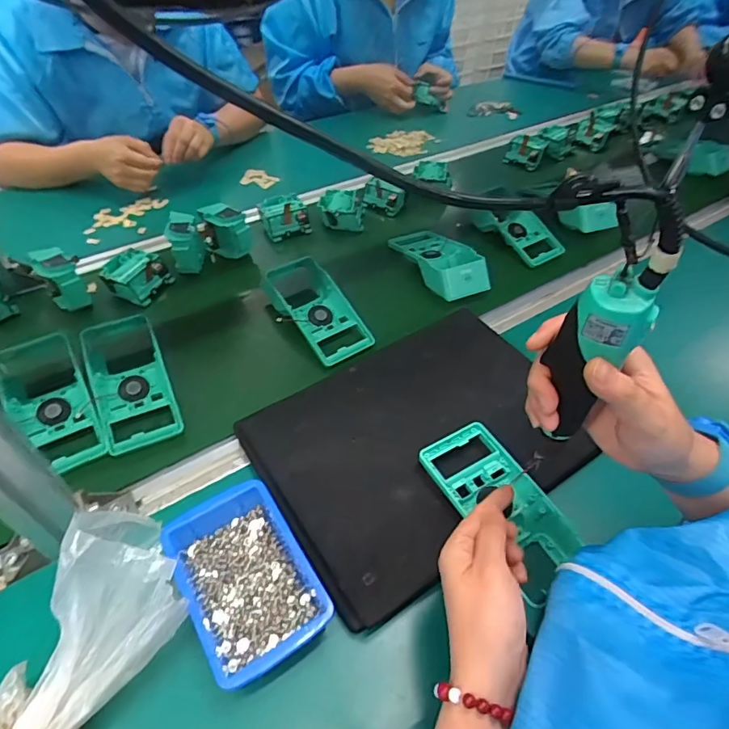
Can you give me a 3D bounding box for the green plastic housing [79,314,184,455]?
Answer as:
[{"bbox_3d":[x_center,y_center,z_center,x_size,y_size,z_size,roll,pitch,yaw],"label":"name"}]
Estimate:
[{"bbox_3d":[-0.284,0.013,0.580,0.085,0.038,0.196,-20,53,-20],"label":"green plastic housing"}]

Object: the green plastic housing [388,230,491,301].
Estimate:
[{"bbox_3d":[0.117,-0.172,0.765,0.088,0.045,0.187,-17,53,-18],"label":"green plastic housing"}]

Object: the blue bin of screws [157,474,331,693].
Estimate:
[{"bbox_3d":[-0.103,0.189,0.424,0.100,0.058,0.147,-26,55,-23],"label":"blue bin of screws"}]

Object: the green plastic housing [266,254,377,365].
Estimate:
[{"bbox_3d":[-0.072,-0.073,0.683,0.088,0.052,0.184,-27,56,-25],"label":"green plastic housing"}]

